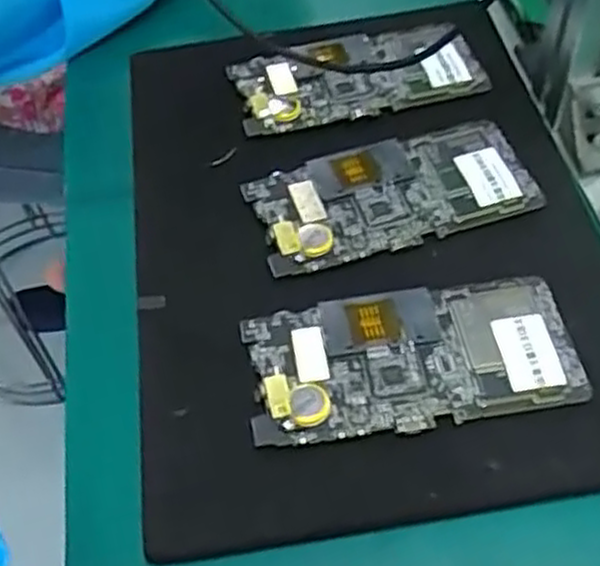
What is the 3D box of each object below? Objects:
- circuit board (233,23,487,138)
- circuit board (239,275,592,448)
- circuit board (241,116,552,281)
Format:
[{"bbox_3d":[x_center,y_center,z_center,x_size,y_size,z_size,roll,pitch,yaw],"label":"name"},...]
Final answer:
[{"bbox_3d":[0.035,-0.133,0.490,0.151,0.014,0.071,-14,55,-6],"label":"circuit board"},{"bbox_3d":[0.054,0.035,0.369,0.154,0.008,0.071,-8,54,-2],"label":"circuit board"},{"bbox_3d":[0.053,-0.052,0.433,0.155,0.010,0.071,-15,55,-7],"label":"circuit board"}]

